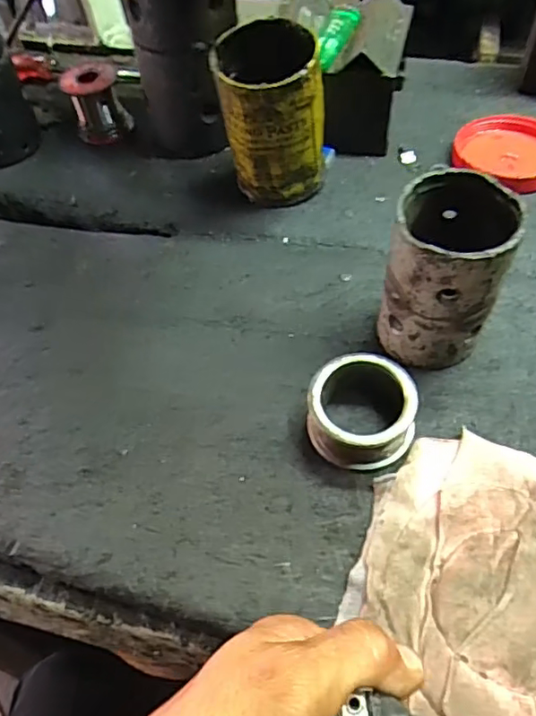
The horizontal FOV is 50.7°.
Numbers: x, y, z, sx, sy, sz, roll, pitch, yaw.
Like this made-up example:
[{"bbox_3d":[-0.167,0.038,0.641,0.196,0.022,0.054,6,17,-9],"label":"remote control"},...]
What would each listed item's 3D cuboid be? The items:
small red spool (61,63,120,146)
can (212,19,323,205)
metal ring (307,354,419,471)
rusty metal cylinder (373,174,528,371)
[{"bbox_3d":[-0.160,-0.237,0.529,0.051,0.060,0.043,-25,56,-13],"label":"small red spool"},{"bbox_3d":[0.004,-0.179,0.430,0.079,0.118,0.073,-5,54,1],"label":"can"},{"bbox_3d":[0.055,0.031,0.338,0.061,0.037,0.062,-2,54,3],"label":"metal ring"},{"bbox_3d":[0.107,-0.048,0.344,0.063,0.110,0.069,-2,54,3],"label":"rusty metal cylinder"}]

